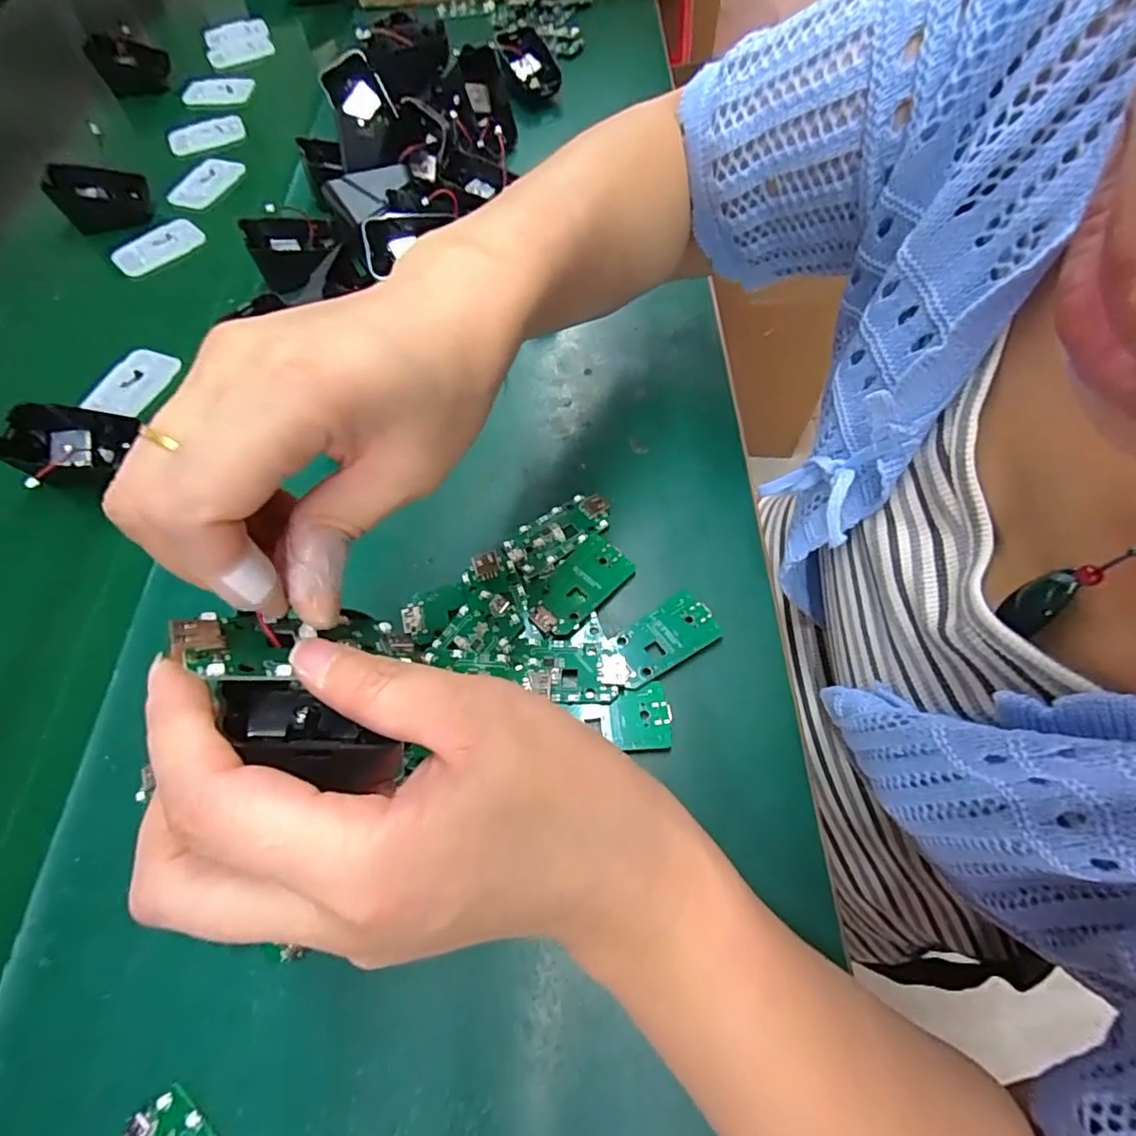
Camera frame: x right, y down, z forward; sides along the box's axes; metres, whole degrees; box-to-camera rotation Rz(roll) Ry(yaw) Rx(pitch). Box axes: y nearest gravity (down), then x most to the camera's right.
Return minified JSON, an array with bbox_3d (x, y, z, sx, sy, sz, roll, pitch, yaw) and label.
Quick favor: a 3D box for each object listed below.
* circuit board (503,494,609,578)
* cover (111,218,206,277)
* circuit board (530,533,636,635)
[{"bbox_3d":[-0.005,-0.021,0.320,0.064,0.005,0.032,-37,67,-16],"label":"circuit board"},{"bbox_3d":[-0.339,-0.266,0.465,0.033,0.010,0.069,40,71,20],"label":"cover"},{"bbox_3d":[0.005,0.008,0.302,0.061,0.007,0.033,-41,68,-17],"label":"circuit board"}]

